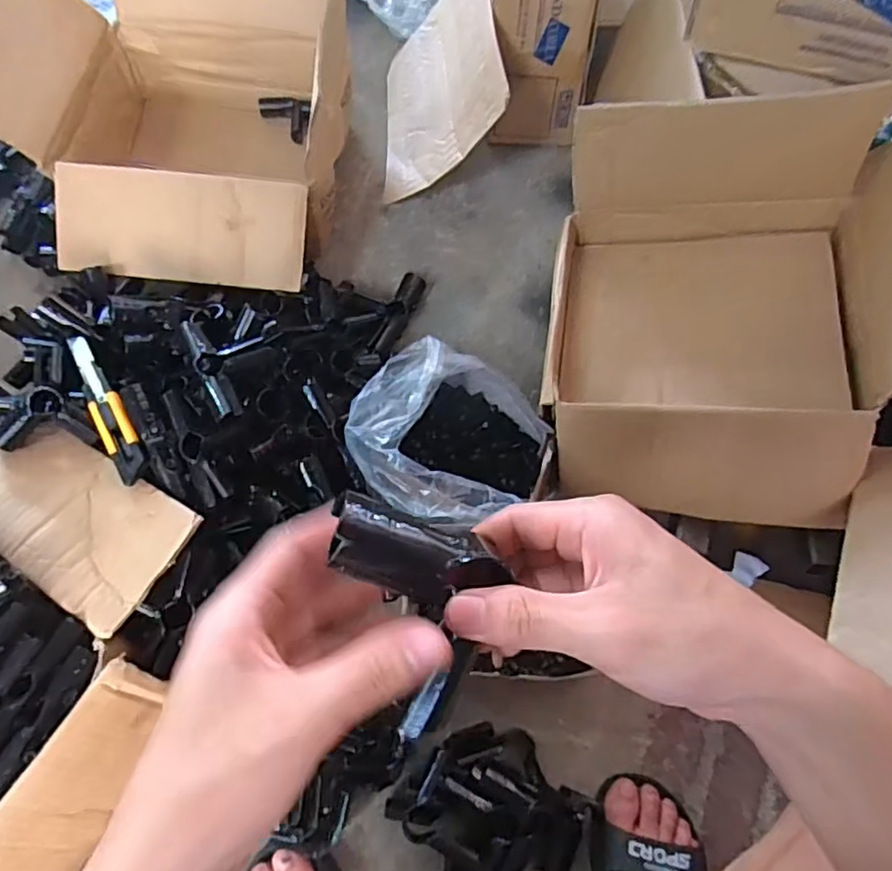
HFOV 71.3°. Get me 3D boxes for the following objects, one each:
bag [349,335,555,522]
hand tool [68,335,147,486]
[{"bbox_3d":[0.005,0.008,0.718,0.210,0.125,0.199,34,71,12],"label":"bag"},{"bbox_3d":[-0.367,-0.034,0.670,0.035,0.012,0.193,-30,71,-12],"label":"hand tool"}]

